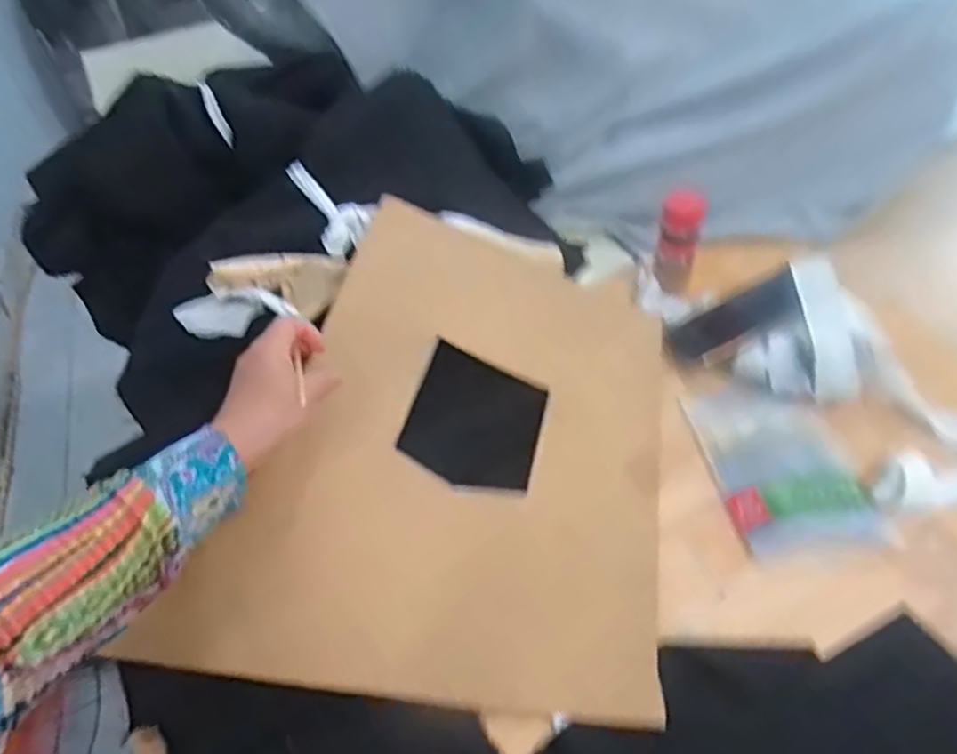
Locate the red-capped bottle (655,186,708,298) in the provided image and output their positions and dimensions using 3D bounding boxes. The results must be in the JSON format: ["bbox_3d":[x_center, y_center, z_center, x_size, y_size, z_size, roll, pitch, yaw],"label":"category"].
[{"bbox_3d":[0.210,-0.140,0.719,0.042,0.104,0.044,1,47,6],"label":"red-capped bottle"}]

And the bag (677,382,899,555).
[{"bbox_3d":[0.259,0.072,0.575,0.125,0.021,0.167,-5,47,-1],"label":"bag"}]

